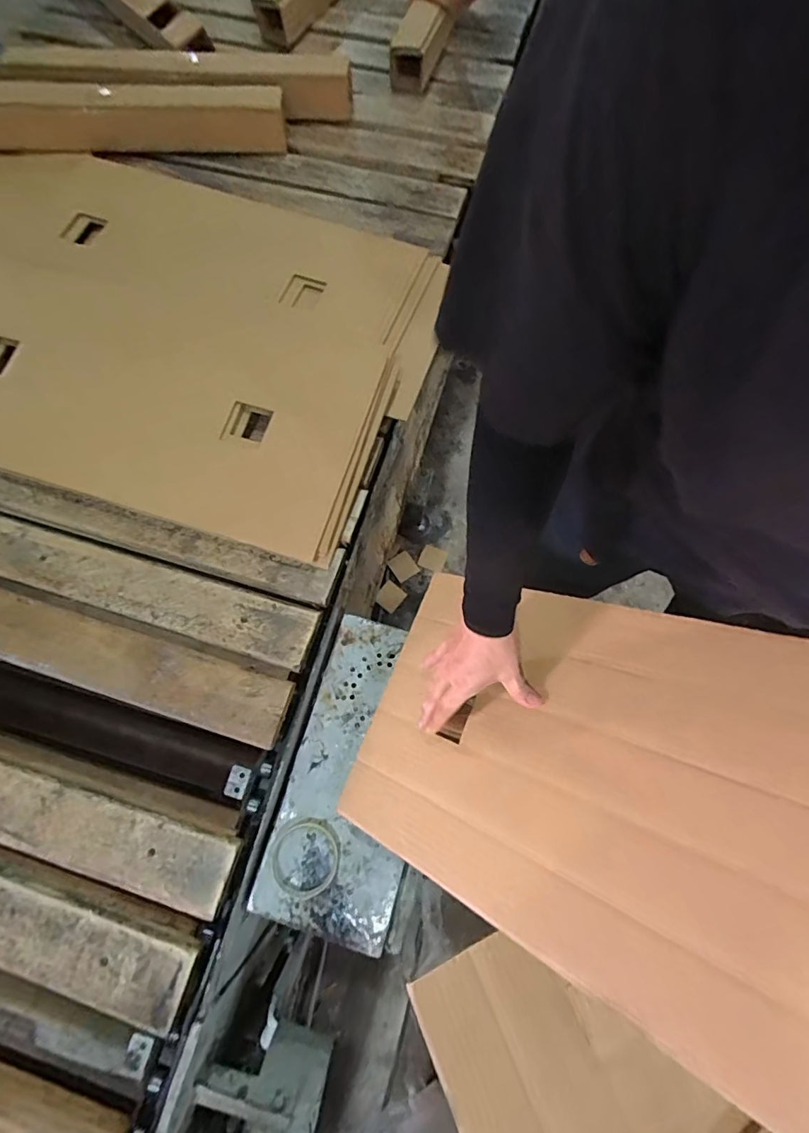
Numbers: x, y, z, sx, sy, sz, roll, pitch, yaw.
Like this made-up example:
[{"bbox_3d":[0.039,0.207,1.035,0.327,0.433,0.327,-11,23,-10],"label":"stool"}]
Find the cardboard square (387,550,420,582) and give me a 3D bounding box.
[{"bbox_3d":[-0.003,-0.001,1.333,0.066,0.006,0.072,-34,80,-12],"label":"cardboard square"}]

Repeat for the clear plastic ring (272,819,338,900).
[{"bbox_3d":[-0.130,0.384,0.637,0.084,0.012,0.090,0,70,0],"label":"clear plastic ring"}]

